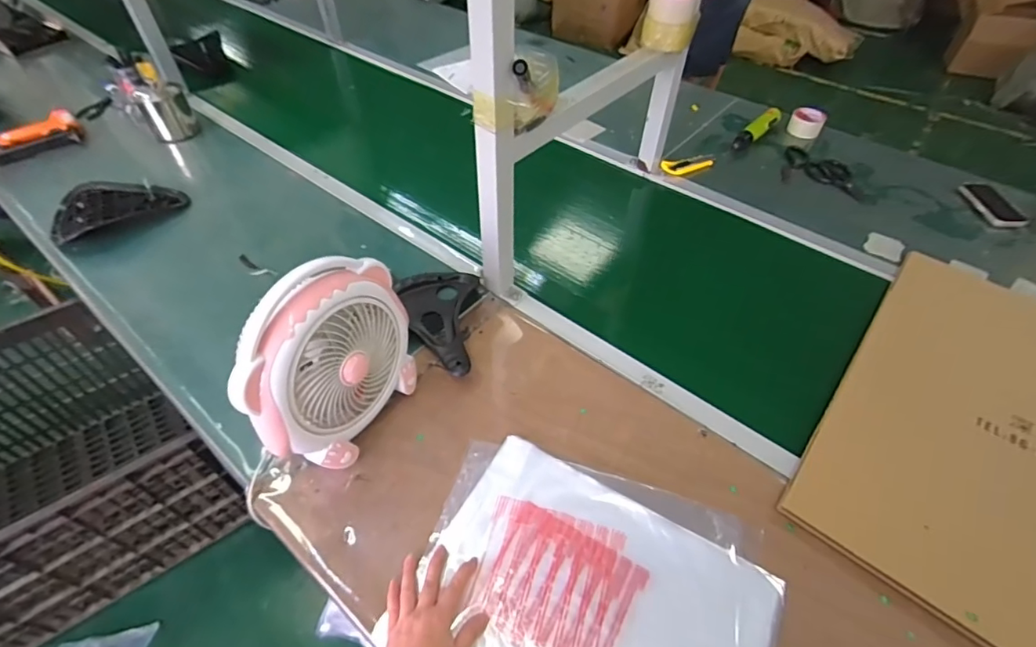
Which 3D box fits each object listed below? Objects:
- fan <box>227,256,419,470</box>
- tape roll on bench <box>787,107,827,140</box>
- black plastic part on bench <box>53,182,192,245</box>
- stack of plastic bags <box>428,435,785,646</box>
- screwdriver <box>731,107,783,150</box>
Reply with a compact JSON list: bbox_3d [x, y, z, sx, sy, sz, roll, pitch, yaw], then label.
[{"bbox_3d":[-0.237,0.055,0.670,0.076,0.262,0.252,23,53,19],"label":"fan"},{"bbox_3d":[0.737,-0.513,1.288,0.080,0.043,0.088,0,49,0],"label":"tape roll on bench"},{"bbox_3d":[-0.877,-0.263,1.103,0.253,0.054,0.158,-33,57,-25],"label":"black plastic part on bench"},{"bbox_3d":[0.081,0.326,0.612,0.412,0.021,0.338,24,53,19],"label":"stack of plastic bags"},{"bbox_3d":[0.611,-0.493,1.291,0.054,0.049,0.204,34,57,26],"label":"screwdriver"}]

